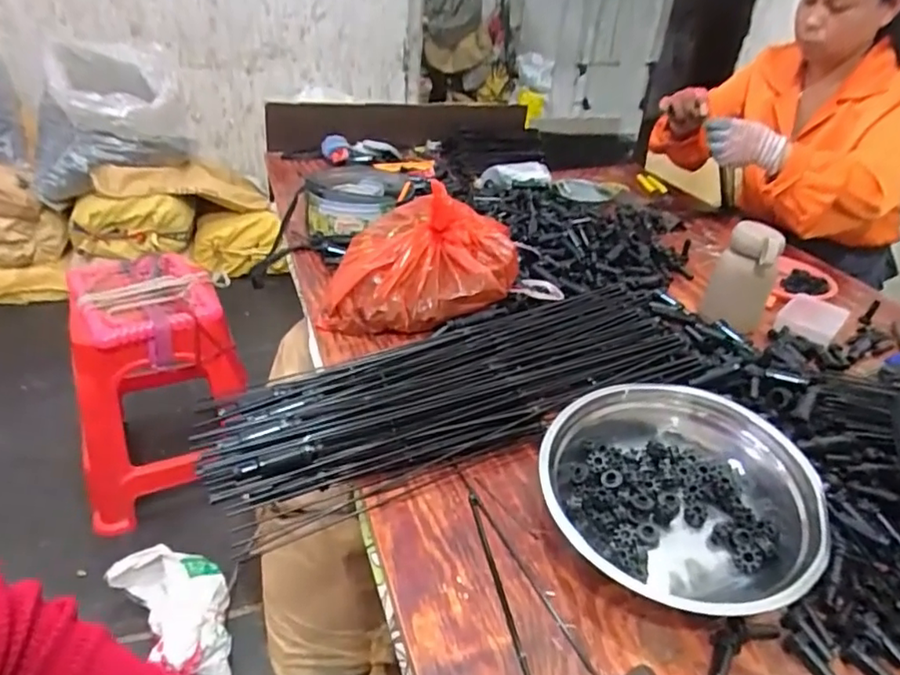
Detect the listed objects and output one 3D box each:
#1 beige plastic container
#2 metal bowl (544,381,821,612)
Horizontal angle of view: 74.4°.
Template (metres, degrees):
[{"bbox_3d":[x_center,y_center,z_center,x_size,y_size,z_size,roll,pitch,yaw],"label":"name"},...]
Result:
[{"bbox_3d":[0.397,-0.079,0.803,0.079,0.137,0.048,19,35,19],"label":"beige plastic container"},{"bbox_3d":[0.196,0.130,0.504,0.195,0.093,0.214,5,33,-3],"label":"metal bowl"}]

